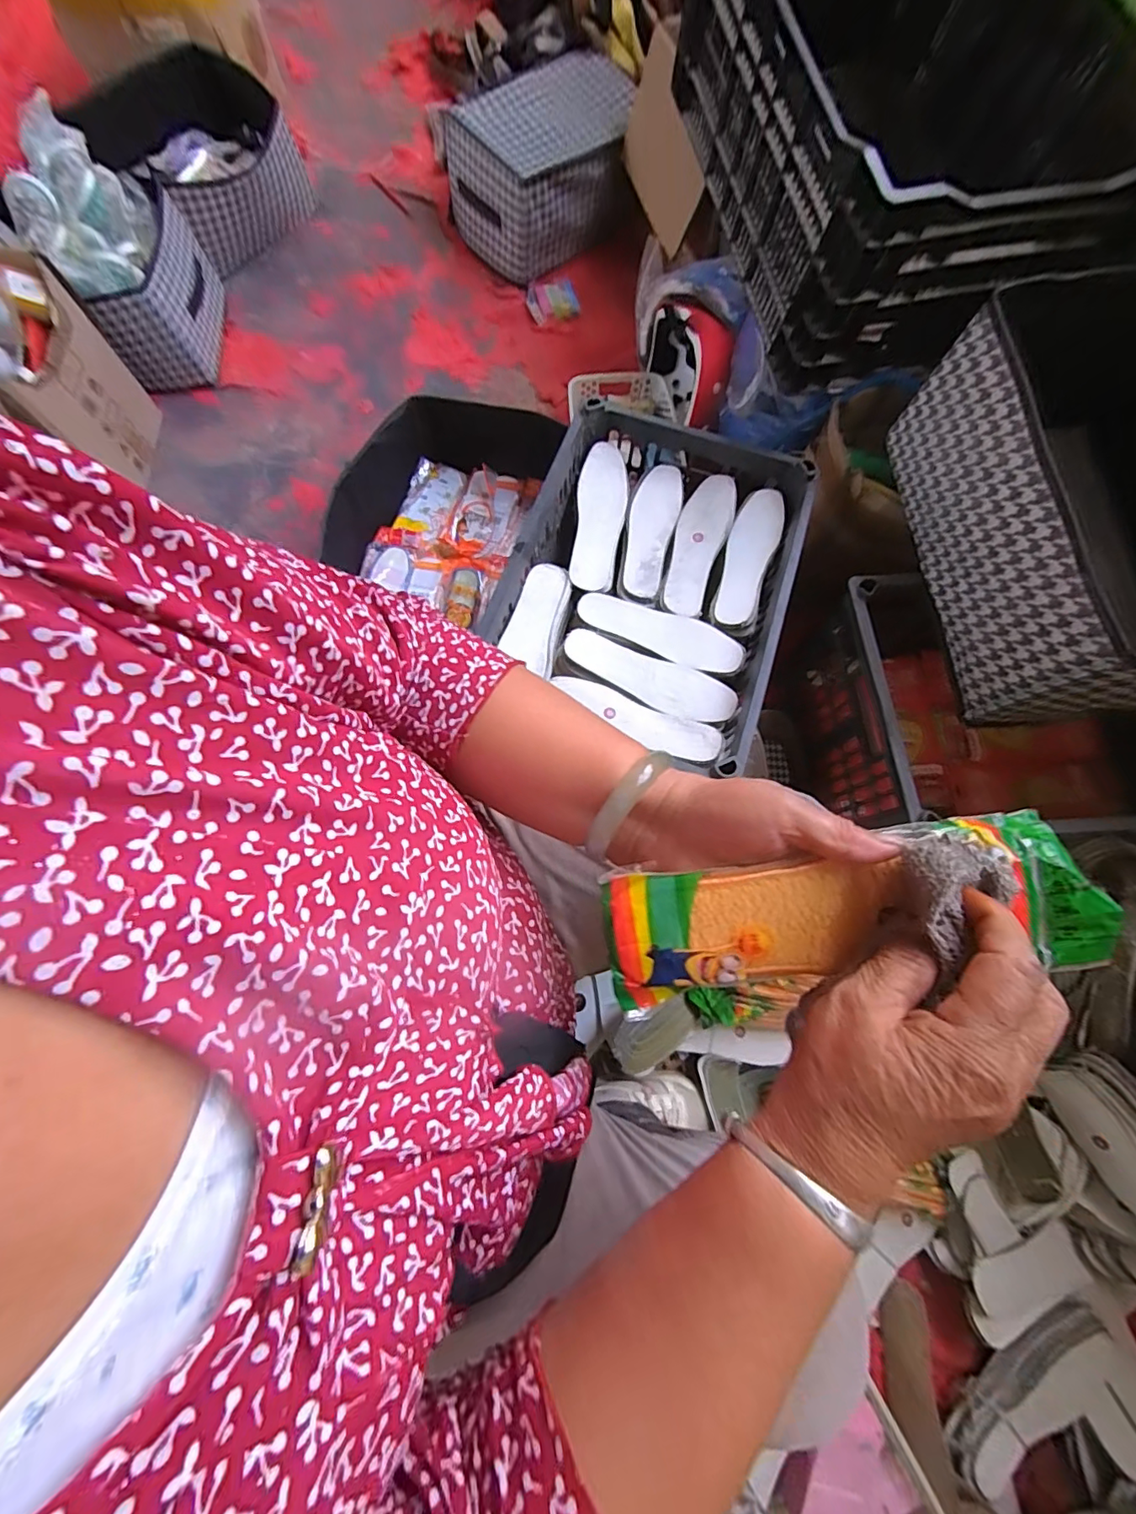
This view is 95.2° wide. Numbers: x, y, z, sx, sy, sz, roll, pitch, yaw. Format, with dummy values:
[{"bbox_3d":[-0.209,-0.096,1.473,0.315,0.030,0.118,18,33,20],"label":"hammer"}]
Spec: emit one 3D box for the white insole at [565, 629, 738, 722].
[{"bbox_3d":[0.102,-0.100,0.661,0.224,0.013,0.071,21,73,5],"label":"white insole"}]

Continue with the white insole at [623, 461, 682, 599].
[{"bbox_3d":[0.115,-0.321,0.729,0.065,0.010,0.217,14,73,3],"label":"white insole"}]

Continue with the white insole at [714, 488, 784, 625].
[{"bbox_3d":[0.248,-0.273,0.710,0.061,0.022,0.212,19,73,5],"label":"white insole"}]

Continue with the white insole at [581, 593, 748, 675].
[{"bbox_3d":[0.124,-0.171,0.688,0.218,0.008,0.079,26,74,7],"label":"white insole"}]

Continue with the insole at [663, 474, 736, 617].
[{"bbox_3d":[0.182,-0.301,0.729,0.068,0.022,0.222,21,73,5],"label":"insole"}]

